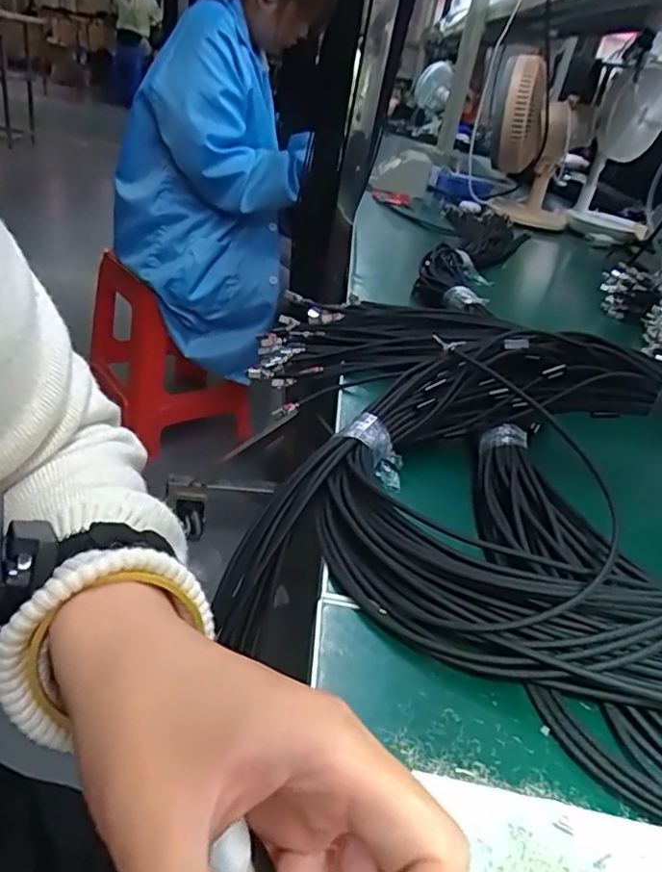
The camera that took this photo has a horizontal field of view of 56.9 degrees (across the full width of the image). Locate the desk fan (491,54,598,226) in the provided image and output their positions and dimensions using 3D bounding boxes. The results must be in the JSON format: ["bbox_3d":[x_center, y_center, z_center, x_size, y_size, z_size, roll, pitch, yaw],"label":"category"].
[{"bbox_3d":[0.443,-0.626,1.331,0.193,0.335,0.276,17,33,8],"label":"desk fan"}]

